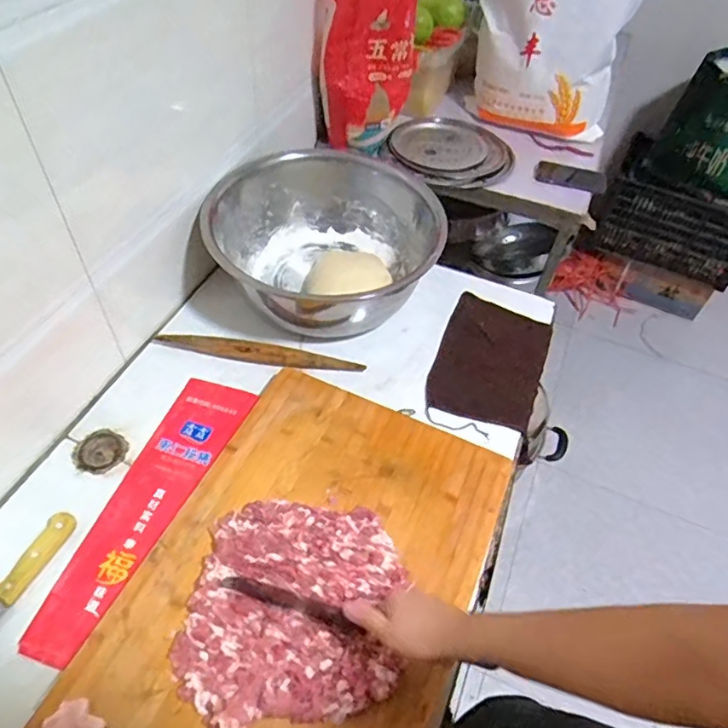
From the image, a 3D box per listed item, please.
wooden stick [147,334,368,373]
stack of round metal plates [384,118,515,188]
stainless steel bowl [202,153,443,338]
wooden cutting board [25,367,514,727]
[{"bbox_3d":[-0.169,-0.022,0.888,0.331,0.024,0.033,5,50,0],"label":"wooden stick"},{"bbox_3d":[0.202,-0.494,1.276,0.273,0.031,0.254,16,51,9],"label":"stack of round metal plates"},{"bbox_3d":[-0.057,-0.212,0.961,0.361,0.150,0.362,2,50,-2],"label":"stainless steel bowl"},{"bbox_3d":[-0.071,0.262,0.652,0.367,0.035,0.556,21,52,13],"label":"wooden cutting board"}]

